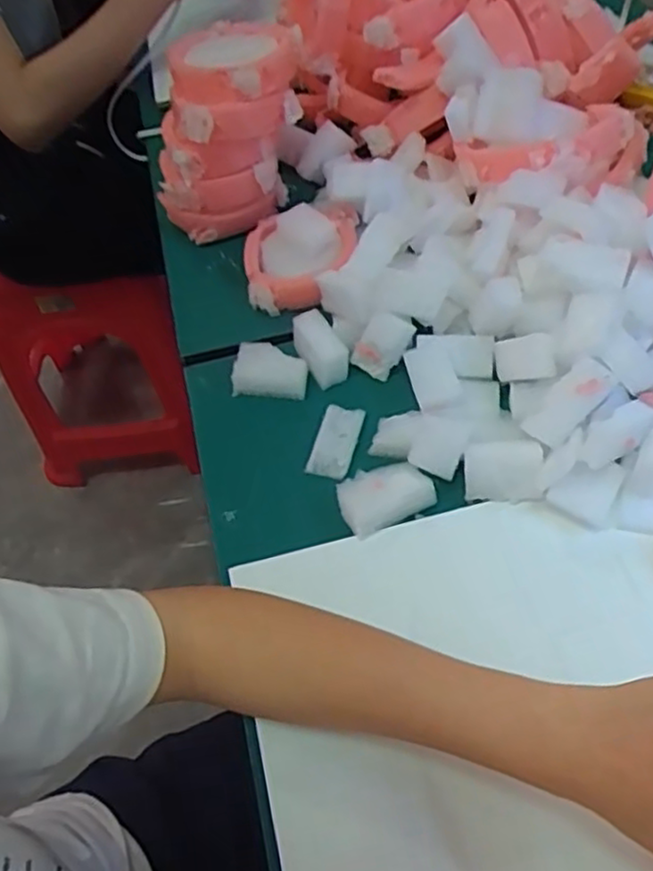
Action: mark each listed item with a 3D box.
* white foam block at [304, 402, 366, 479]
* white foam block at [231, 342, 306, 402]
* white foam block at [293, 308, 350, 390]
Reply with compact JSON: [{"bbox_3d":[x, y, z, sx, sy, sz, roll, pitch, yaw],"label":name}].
[{"bbox_3d":[0.007,0.004,0.490,0.029,0.007,0.055,14,57,15],"label":"white foam block"},{"bbox_3d":[-0.042,-0.048,0.525,0.054,0.025,0.035,4,55,8],"label":"white foam block"},{"bbox_3d":[-0.007,-0.067,0.523,0.028,0.030,0.053,-28,57,-14],"label":"white foam block"}]

